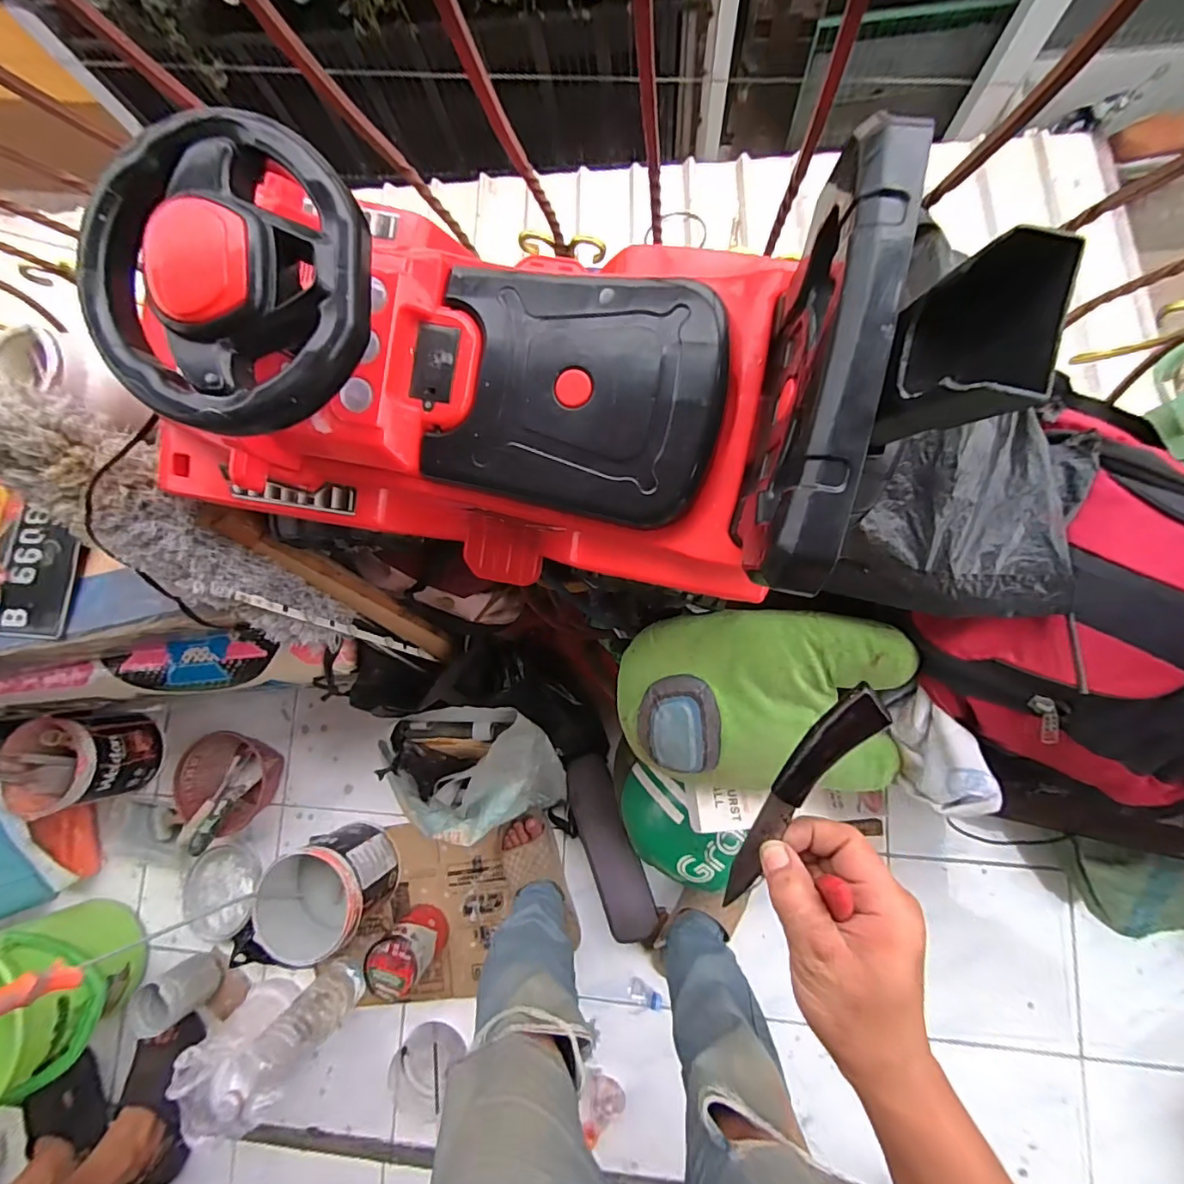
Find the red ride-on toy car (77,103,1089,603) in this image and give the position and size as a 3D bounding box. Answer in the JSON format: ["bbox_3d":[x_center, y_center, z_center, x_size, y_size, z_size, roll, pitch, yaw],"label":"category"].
[{"bbox_3d":[-0.066,-0.168,0.442,0.652,0.336,0.267,10,85,8],"label":"red ride-on toy car"}]

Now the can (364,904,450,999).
[{"bbox_3d":[-0.333,0.649,0.968,0.100,0.124,0.109,-1,84,6],"label":"can"}]

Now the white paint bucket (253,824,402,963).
[{"bbox_3d":[-0.489,0.552,0.988,0.207,0.182,0.181,-35,81,2],"label":"white paint bucket"}]

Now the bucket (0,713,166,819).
[{"bbox_3d":[-1.041,0.340,1.066,0.202,0.184,0.184,-7,83,6],"label":"bucket"}]

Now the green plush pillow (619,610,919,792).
[{"bbox_3d":[0.181,0.115,0.580,0.298,0.106,0.181,0,84,7],"label":"green plush pillow"}]

